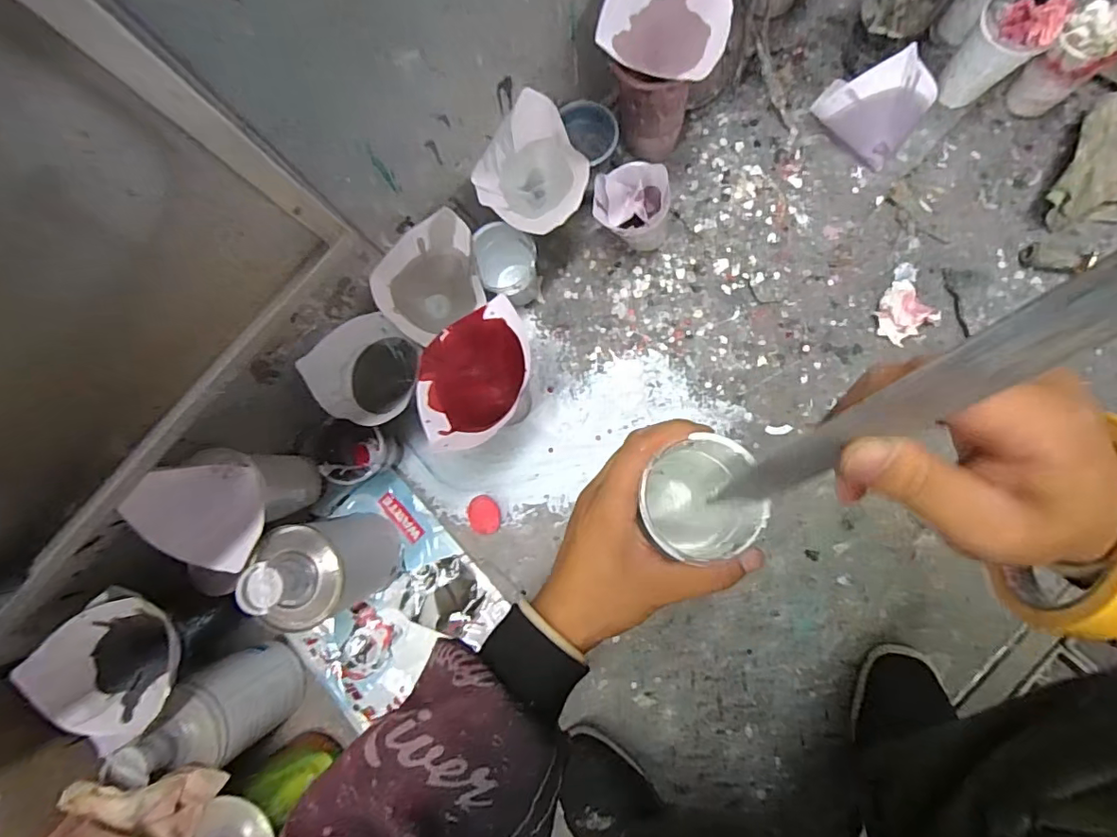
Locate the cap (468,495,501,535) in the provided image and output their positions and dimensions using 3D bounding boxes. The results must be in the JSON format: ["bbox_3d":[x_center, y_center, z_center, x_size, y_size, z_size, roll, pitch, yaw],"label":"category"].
[{"bbox_3d":[-0.087,0.113,0.633,0.034,0.019,0.045,-18,85,4],"label":"cap"}]

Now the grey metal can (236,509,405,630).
[{"bbox_3d":[-0.237,0.154,0.556,0.088,0.189,0.101,-17,85,4],"label":"grey metal can"}]

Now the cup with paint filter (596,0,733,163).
[{"bbox_3d":[0.105,-0.360,0.559,0.110,0.196,0.109,0,86,5],"label":"cup with paint filter"}]

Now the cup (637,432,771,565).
[{"bbox_3d":[0.085,0.050,0.347,0.066,0.097,0.070,0,86,5],"label":"cup"}]

